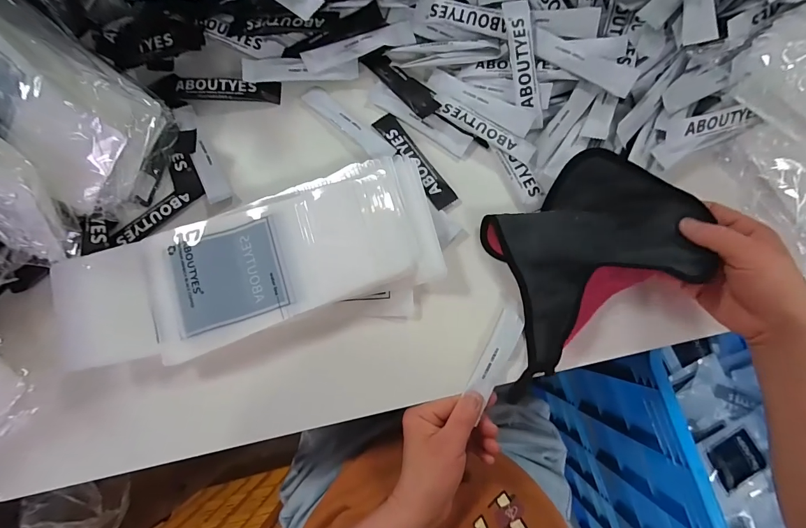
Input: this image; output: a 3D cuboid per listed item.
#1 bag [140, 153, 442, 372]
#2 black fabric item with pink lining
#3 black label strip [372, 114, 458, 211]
[{"bbox_3d":[-0.104,-0.009,0.339,0.267,0.035,0.125,-18,81,-1],"label":"bag"},{"bbox_3d":[0.152,-0.004,0.314,0.192,0.061,0.147,-31,81,-3],"label":"black fabric item with pink lining"},{"bbox_3d":[0.011,-0.109,0.363,0.023,0.008,0.119,-36,81,-4],"label":"black label strip"}]

